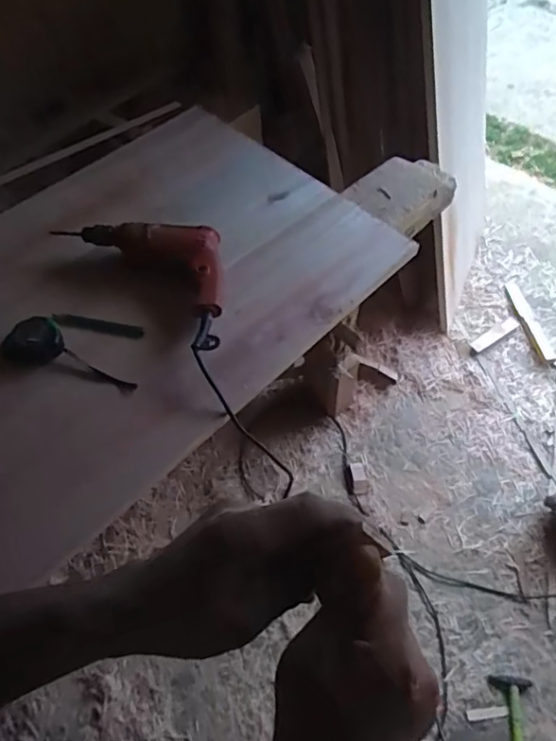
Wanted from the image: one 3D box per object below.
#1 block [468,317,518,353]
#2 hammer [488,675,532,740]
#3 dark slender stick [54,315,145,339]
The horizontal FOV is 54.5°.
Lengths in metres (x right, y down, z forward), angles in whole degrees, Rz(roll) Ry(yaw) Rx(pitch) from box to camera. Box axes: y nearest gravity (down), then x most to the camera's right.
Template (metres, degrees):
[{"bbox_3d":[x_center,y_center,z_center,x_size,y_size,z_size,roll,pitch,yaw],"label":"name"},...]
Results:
[{"bbox_3d":[0.716,-0.120,1.773,0.213,0.010,0.044,-29,60,-20],"label":"block"},{"bbox_3d":[0.515,0.798,1.162,0.085,0.024,0.244,6,55,3],"label":"hammer"},{"bbox_3d":[-0.270,-0.066,0.815,0.137,0.006,0.022,10,66,4],"label":"dark slender stick"}]

